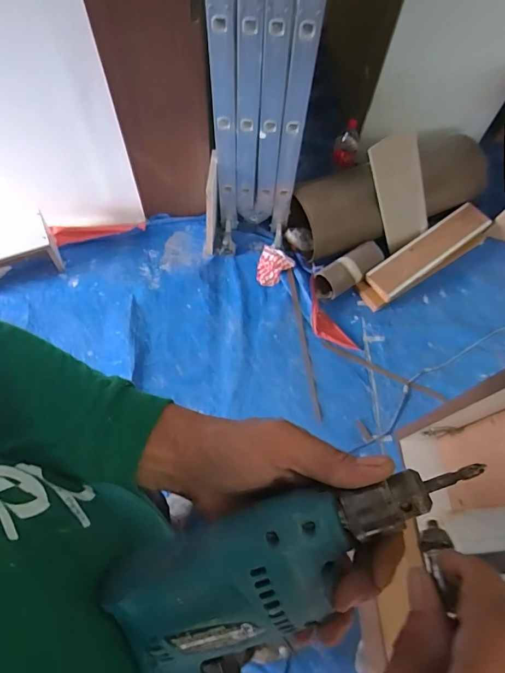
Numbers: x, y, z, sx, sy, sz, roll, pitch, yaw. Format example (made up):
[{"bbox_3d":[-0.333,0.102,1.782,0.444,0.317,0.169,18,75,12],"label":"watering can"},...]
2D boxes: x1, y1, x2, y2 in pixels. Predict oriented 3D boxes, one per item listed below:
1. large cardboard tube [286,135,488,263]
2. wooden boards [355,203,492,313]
[{"bbox_3d":[0.506,-0.553,1.679,0.762,0.253,0.275,-25,70,-12],"label":"large cardboard tube"},{"bbox_3d":[0.678,-0.319,1.687,0.620,0.093,0.158,-31,72,-14],"label":"wooden boards"}]

